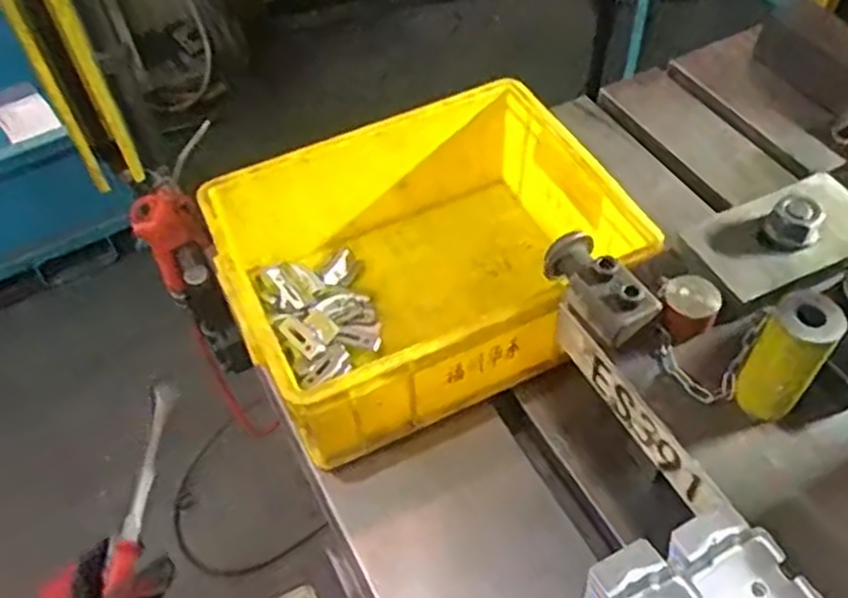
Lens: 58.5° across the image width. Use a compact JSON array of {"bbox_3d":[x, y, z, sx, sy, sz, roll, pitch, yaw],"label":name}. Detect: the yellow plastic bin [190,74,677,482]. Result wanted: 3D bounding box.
[{"bbox_3d":[0.001,-0.033,0.701,0.349,0.128,0.258,-24,55,-16],"label":"yellow plastic bin"}]

